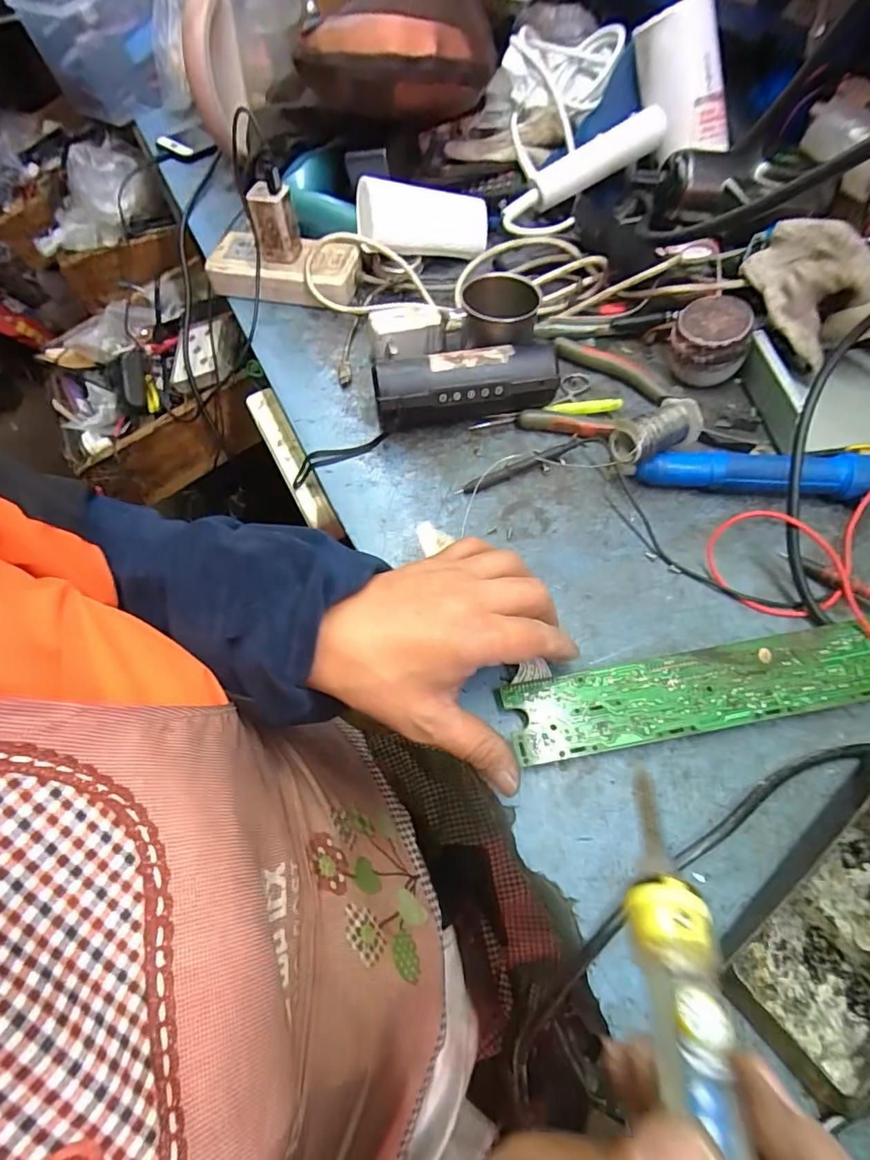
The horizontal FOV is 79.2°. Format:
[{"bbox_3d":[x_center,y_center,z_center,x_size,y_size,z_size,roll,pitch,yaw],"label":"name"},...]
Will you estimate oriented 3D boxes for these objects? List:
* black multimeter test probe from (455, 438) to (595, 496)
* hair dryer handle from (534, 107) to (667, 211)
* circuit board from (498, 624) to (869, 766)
[{"bbox_3d":[0.073,-0.092,0.424,0.118,0.012,0.014,-26,62,-13],"label":"black multimeter test probe"},{"bbox_3d":[0.165,-0.426,0.533,0.132,0.033,0.029,-25,60,12],"label":"hair dryer handle"},{"bbox_3d":[0.167,0.067,0.324,0.244,0.004,0.047,-9,60,-3],"label":"circuit board"}]

